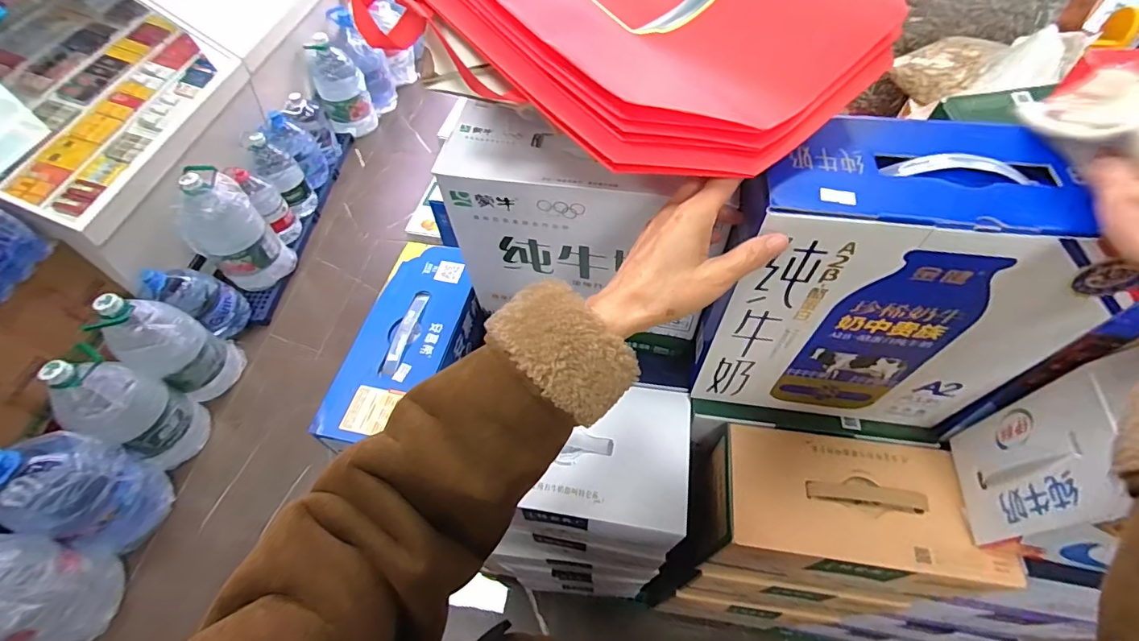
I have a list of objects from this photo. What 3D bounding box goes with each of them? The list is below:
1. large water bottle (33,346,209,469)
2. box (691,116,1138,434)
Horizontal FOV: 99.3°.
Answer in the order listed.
[{"bbox_3d":[-1.294,0.247,1.412,0.224,0.411,0.206,23,60,17],"label":"large water bottle"},{"bbox_3d":[0.277,-0.019,0.455,0.262,0.299,0.108,6,56,7],"label":"box"}]

